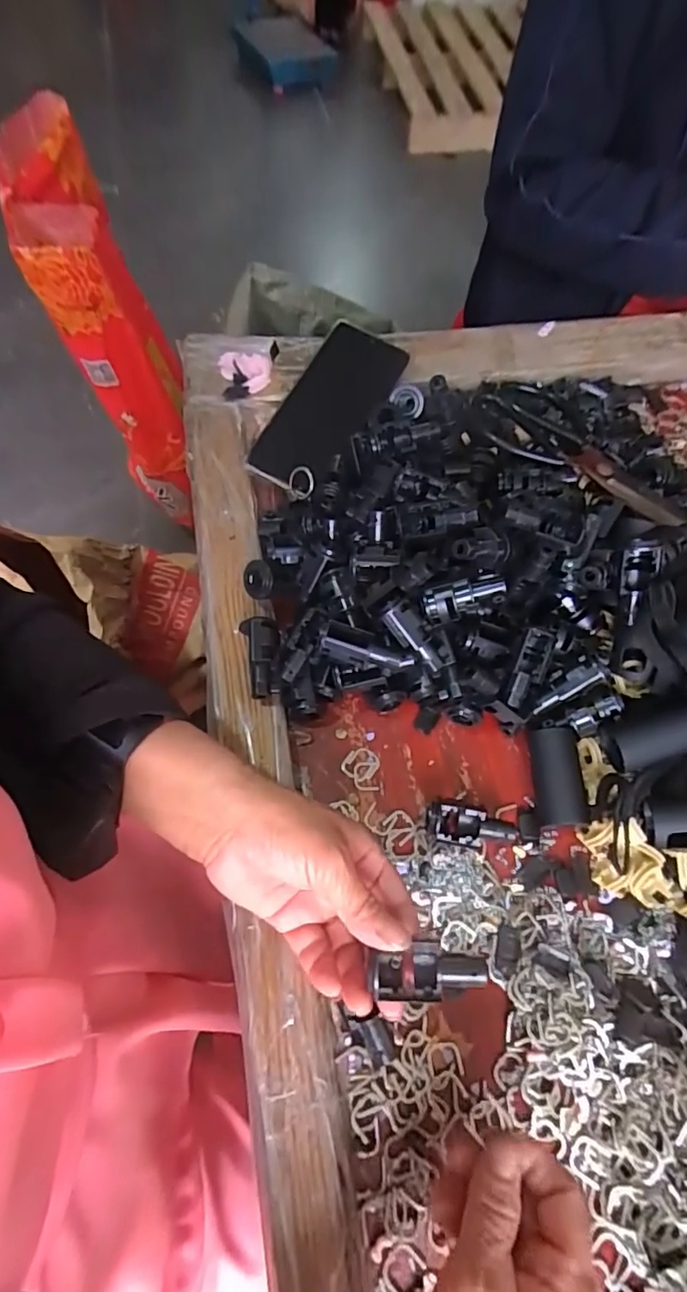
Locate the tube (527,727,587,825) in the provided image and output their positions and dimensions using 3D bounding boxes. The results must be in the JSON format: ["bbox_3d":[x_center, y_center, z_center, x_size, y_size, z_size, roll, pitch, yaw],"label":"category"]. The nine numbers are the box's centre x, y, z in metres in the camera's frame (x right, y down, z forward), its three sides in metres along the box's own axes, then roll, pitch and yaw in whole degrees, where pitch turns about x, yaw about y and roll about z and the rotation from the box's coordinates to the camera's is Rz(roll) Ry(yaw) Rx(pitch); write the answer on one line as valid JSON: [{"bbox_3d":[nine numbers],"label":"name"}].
[{"bbox_3d":[0.138,0.086,0.360,0.030,0.027,0.060,2,64,-1],"label":"tube"}]

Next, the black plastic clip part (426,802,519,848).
[{"bbox_3d":[0.081,0.114,0.346,0.058,0.026,0.021,9,64,3],"label":"black plastic clip part"}]

